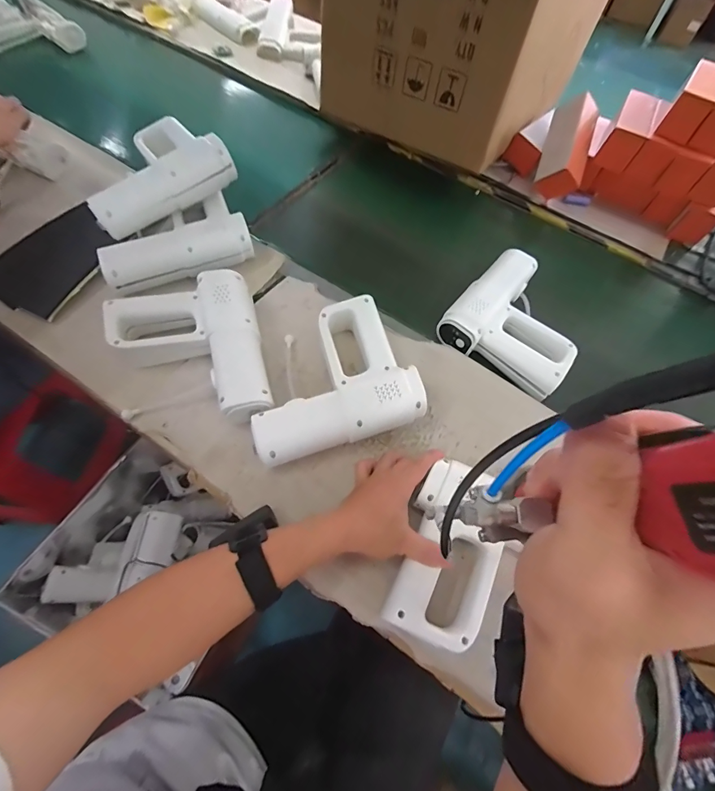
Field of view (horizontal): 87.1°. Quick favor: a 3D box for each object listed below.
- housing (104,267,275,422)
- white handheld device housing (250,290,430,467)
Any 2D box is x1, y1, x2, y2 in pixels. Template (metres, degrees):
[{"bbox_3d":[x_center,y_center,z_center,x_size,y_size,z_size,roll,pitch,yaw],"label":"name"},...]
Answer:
[{"bbox_3d":[-0.214,-0.054,0.487,0.177,0.062,0.205,-15,65,-12],"label":"housing"},{"bbox_3d":[-0.039,-0.024,0.487,0.204,0.058,0.187,-14,65,-11],"label":"white handheld device housing"}]

